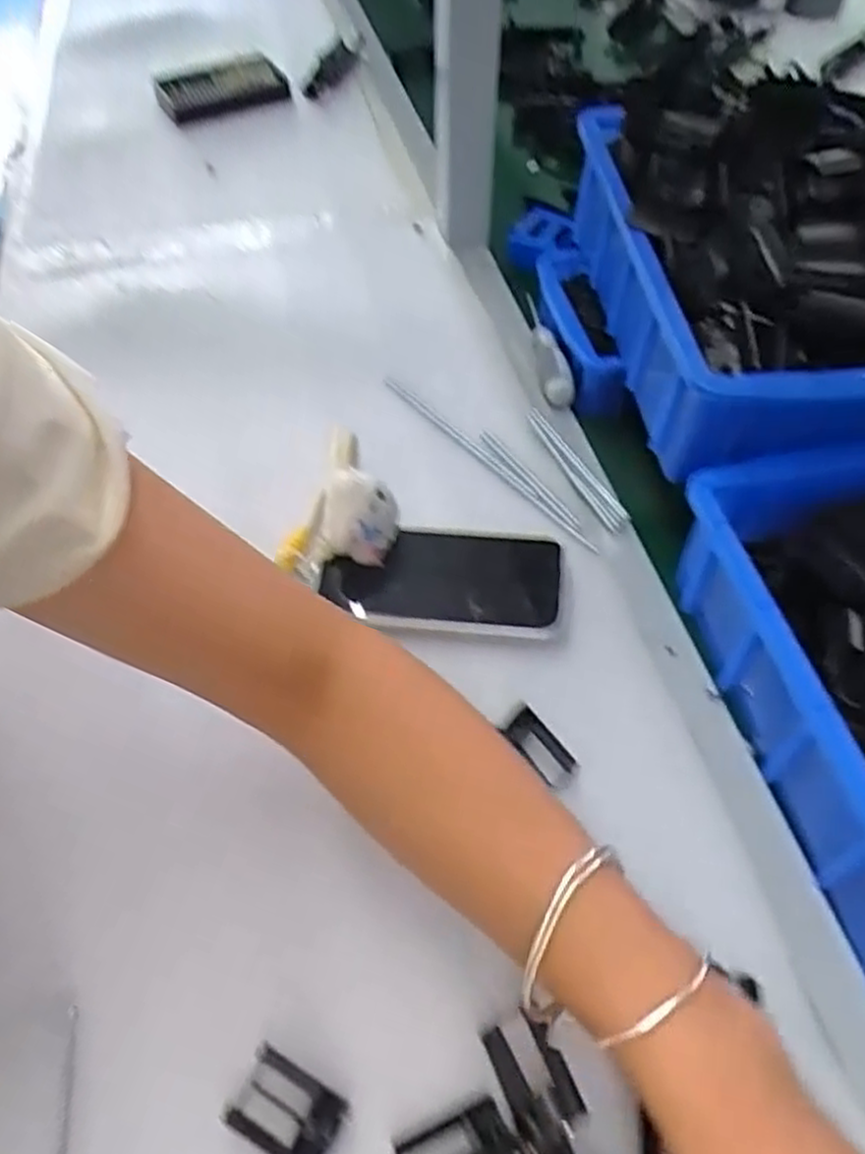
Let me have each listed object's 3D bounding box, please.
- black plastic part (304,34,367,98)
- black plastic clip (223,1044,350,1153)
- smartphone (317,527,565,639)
[{"bbox_3d":[-0.107,-0.584,0.873,0.033,0.023,0.142,12,54,8],"label":"black plastic part"},{"bbox_3d":[-0.058,0.215,0.310,0.041,0.017,0.029,24,57,17],"label":"black plastic clip"},{"bbox_3d":[0.006,0.001,0.464,0.138,0.014,0.071,6,53,4],"label":"smartphone"}]

